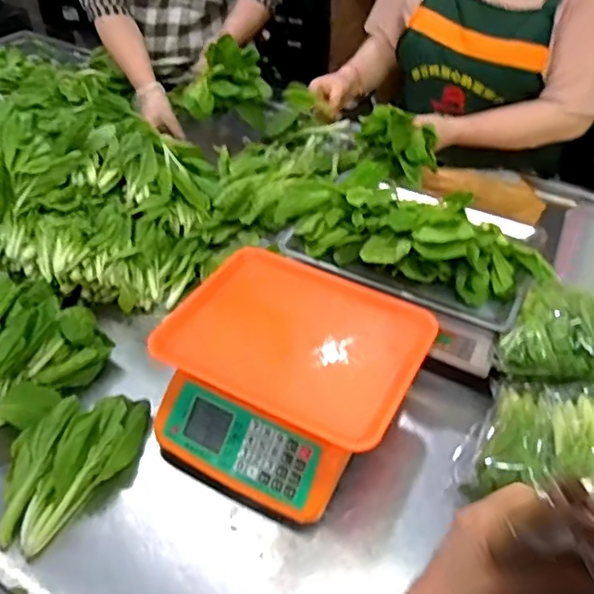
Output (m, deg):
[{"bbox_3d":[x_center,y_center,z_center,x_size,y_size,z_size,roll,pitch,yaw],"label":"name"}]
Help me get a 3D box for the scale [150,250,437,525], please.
[{"bbox_3d":[-0.014,0.097,0.750,0.297,0.109,0.285,21,47,20],"label":"scale"}]

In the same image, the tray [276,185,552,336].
[{"bbox_3d":[0.176,-0.098,0.858,0.360,0.093,0.220,19,47,19],"label":"tray"}]

